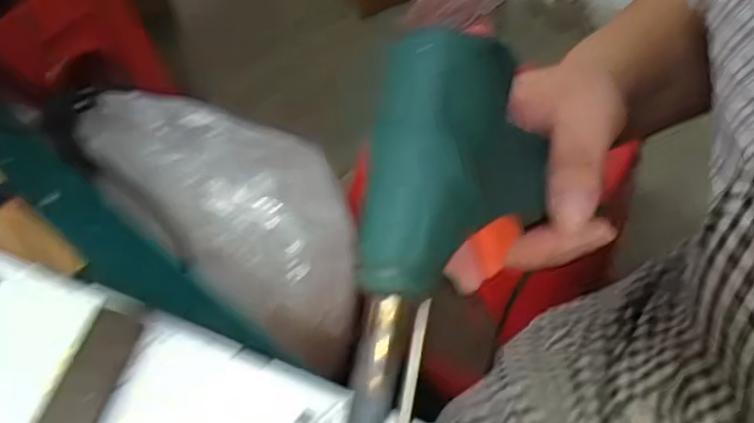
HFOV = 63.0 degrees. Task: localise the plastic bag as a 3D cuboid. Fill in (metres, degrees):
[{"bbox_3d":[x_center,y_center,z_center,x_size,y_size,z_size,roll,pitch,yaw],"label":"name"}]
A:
[{"bbox_3d":[-0.123,-0.017,0.549,0.301,0.104,0.154,30,60,22],"label":"plastic bag"}]

